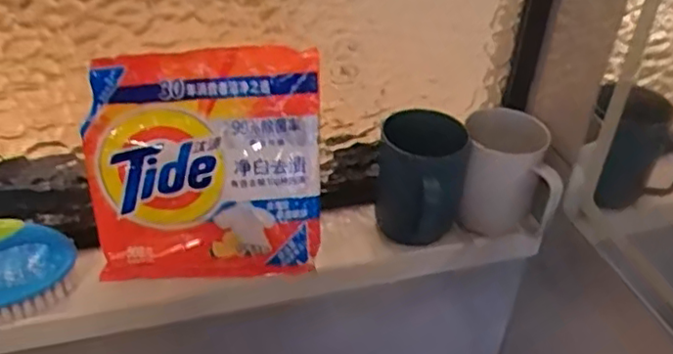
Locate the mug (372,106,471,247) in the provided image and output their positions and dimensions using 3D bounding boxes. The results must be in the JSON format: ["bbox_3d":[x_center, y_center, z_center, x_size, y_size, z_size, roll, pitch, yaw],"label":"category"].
[{"bbox_3d":[0.084,0.003,0.628,0.084,0.109,0.110,3,36,2],"label":"mug"}]

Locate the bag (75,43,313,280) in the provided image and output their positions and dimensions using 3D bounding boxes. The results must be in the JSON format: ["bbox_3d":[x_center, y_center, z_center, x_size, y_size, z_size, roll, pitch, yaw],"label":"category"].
[{"bbox_3d":[-0.115,-0.005,0.565,0.204,0.197,0.063,-5,36,-8],"label":"bag"}]

